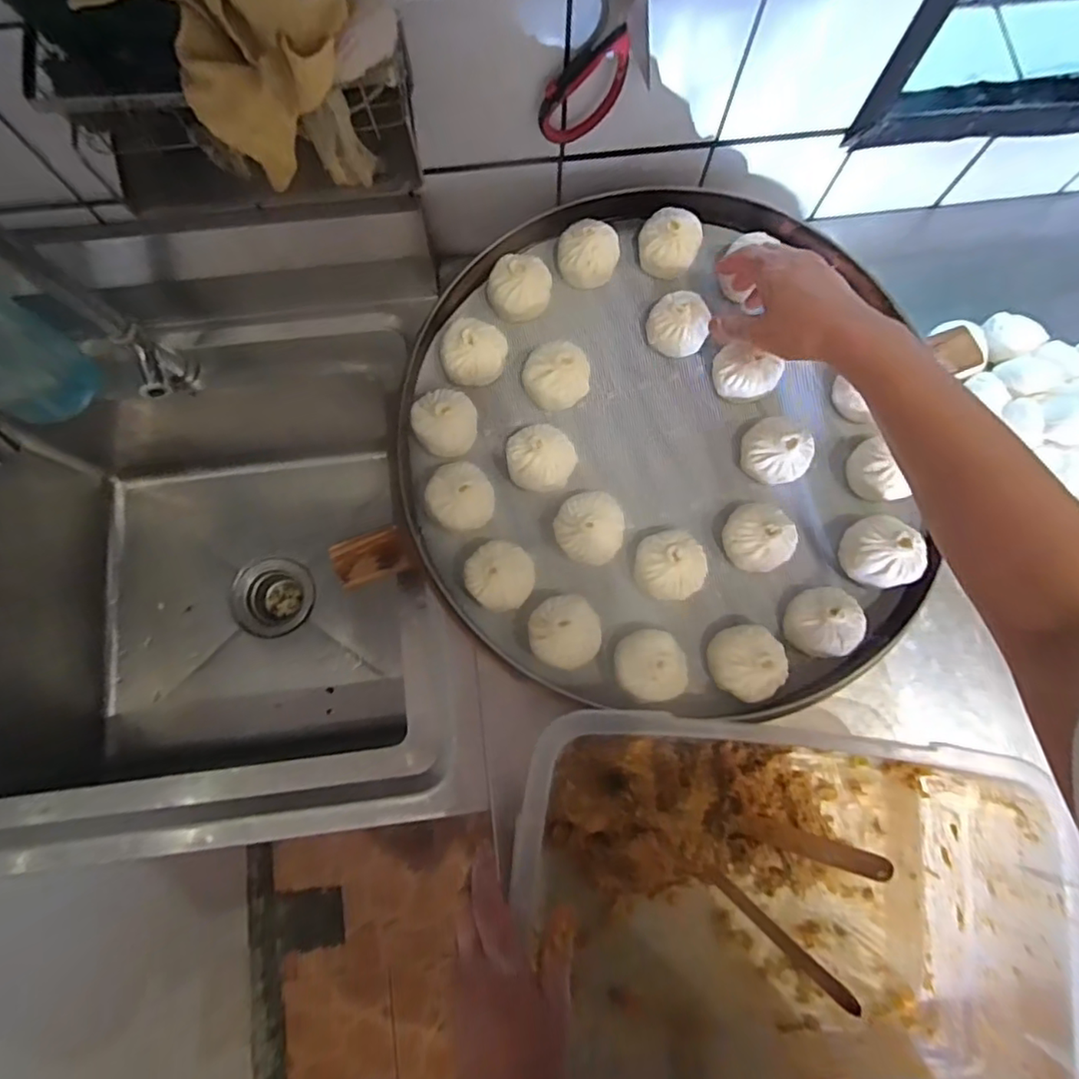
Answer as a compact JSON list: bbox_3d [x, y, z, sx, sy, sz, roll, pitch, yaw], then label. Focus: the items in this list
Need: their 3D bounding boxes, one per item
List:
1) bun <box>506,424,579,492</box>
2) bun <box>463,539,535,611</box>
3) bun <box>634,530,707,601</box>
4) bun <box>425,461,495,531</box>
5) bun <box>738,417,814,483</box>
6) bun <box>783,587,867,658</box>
[{"bbox_3d":[0.001,-0.072,0.522,0.059,0.053,0.057,0,78,-1],"label":"bun"},{"bbox_3d":[-0.033,0.032,0.503,0.057,0.048,0.055,0,78,-1],"label":"bun"},{"bbox_3d":[0.113,0.024,0.507,0.057,0.053,0.057,0,78,-1],"label":"bun"},{"bbox_3d":[-0.069,-0.035,0.514,0.055,0.053,0.057,0,78,-1],"label":"bun"},{"bbox_3d":[0.210,-0.077,0.525,0.052,0.053,0.060,-40,81,-8],"label":"bun"},{"bbox_3d":[0.242,0.069,0.490,0.055,0.034,0.056,0,78,-1],"label":"bun"}]

